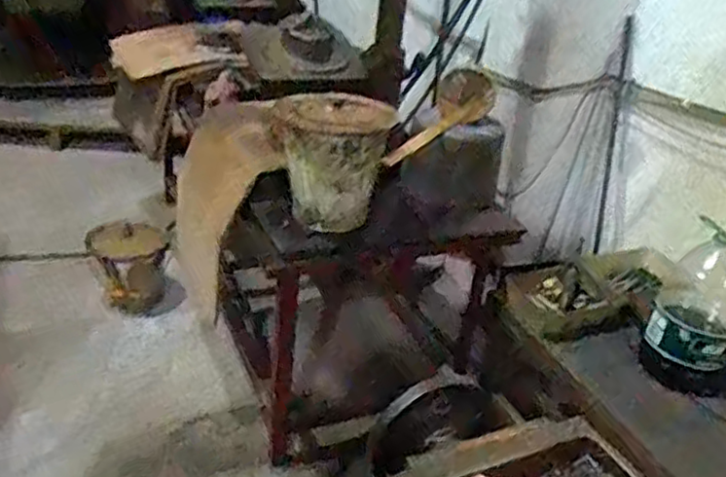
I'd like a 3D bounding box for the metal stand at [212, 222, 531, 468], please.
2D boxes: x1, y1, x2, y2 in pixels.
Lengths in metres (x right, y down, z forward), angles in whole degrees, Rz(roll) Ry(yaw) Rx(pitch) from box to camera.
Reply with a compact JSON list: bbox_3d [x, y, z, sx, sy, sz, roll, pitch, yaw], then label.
[{"bbox_3d":[-0.011,0.196,1.843,0.660,0.573,0.429,-6,31,-21],"label":"metal stand"}]

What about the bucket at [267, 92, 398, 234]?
[{"bbox_3d":[-0.072,-0.172,1.513,0.241,0.276,0.250,5,29,-3],"label":"bucket"}]

